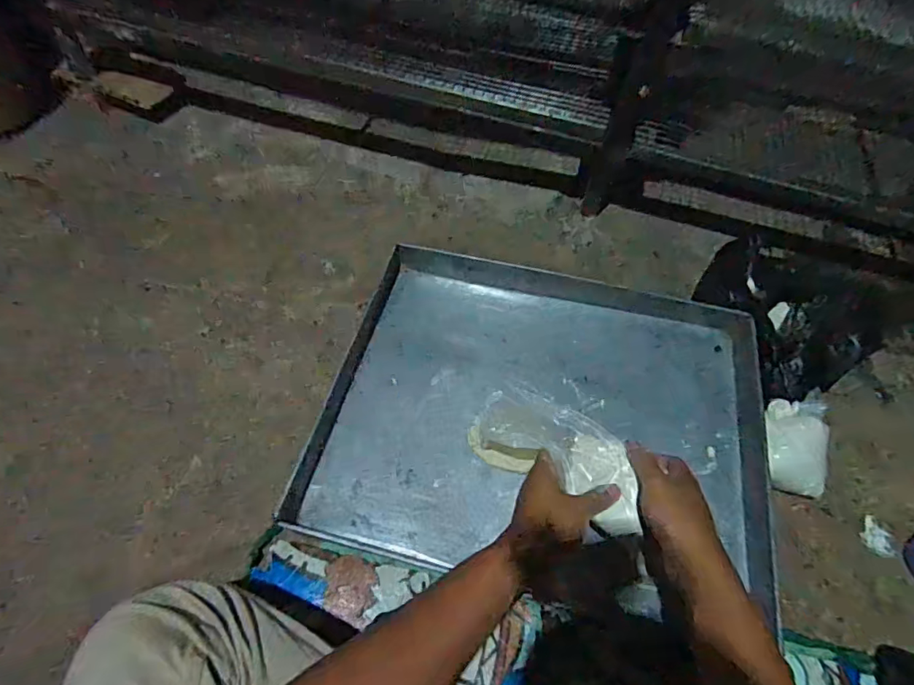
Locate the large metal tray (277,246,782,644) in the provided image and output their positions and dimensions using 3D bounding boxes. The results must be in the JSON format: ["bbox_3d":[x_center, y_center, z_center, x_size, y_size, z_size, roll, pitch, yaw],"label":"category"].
[{"bbox_3d":[0.110,0.070,0.625,0.529,0.054,0.416,11,57,4],"label":"large metal tray"}]

